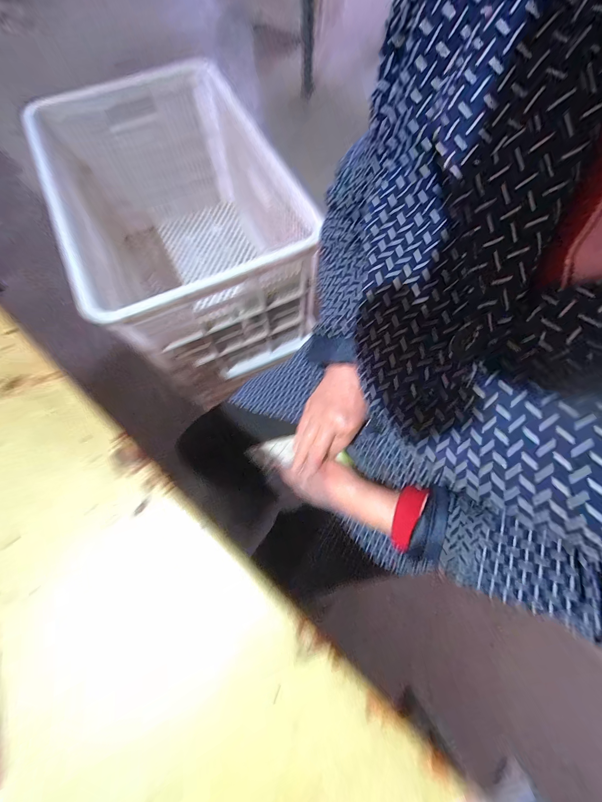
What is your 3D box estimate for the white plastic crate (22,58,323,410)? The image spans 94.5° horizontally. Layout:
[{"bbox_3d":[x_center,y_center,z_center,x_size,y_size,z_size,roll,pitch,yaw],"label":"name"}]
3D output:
[{"bbox_3d":[-0.295,-0.422,0.699,0.452,0.335,0.682,-25,73,-9],"label":"white plastic crate"}]

